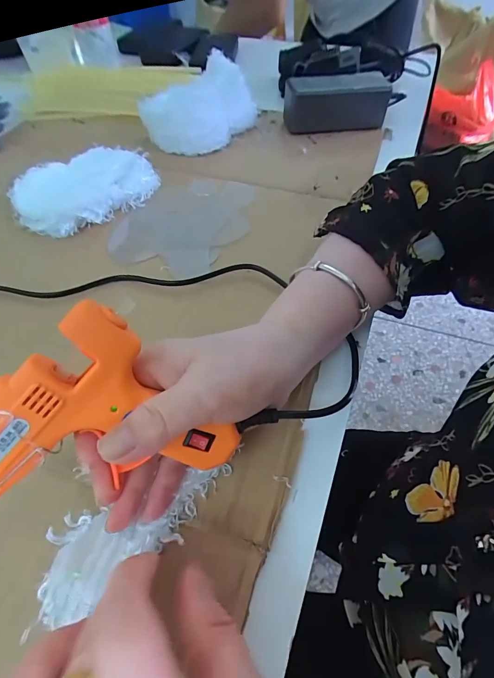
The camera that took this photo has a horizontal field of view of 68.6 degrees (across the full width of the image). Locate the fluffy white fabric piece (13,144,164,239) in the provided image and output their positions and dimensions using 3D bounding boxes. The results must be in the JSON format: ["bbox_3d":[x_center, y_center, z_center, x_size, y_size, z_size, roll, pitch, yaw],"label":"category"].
[{"bbox_3d":[-0.176,-0.166,0.398,0.146,0.027,0.108,-35,60,-21],"label":"fluffy white fabric piece"}]

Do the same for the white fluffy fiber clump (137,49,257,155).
[{"bbox_3d":[-0.058,-0.305,0.471,0.106,0.064,0.156,23,58,18],"label":"white fluffy fiber clump"}]

